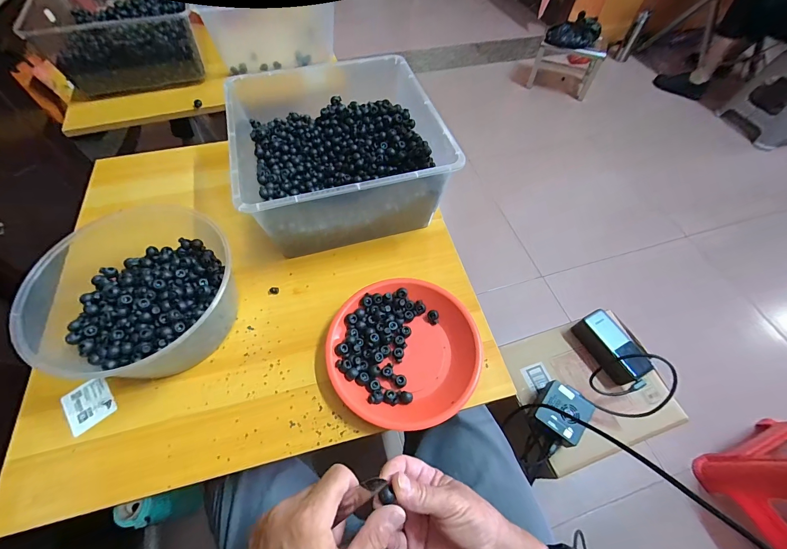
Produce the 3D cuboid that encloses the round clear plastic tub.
[{"bbox_3d":[-0.346,0.013,0.454,0.238,0.090,0.258,-26,63,-17],"label":"round clear plastic tub"}]

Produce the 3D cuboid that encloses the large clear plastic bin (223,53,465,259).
[{"bbox_3d":[-0.087,-0.188,0.555,0.297,0.153,0.281,-14,60,-11],"label":"large clear plastic bin"}]

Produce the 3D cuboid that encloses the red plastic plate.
[{"bbox_3d":[0.013,0.099,0.450,0.197,0.034,0.187,1,58,-1],"label":"red plastic plate"}]

